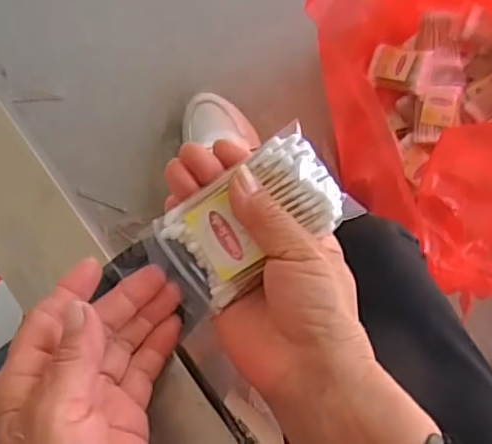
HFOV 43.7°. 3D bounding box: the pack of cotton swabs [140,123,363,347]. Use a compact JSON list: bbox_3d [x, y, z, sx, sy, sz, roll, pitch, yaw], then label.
[{"bbox_3d":[-0.001,0.002,0.323,0.105,0.023,0.057,-35,83,-6],"label":"pack of cotton swabs"}]

